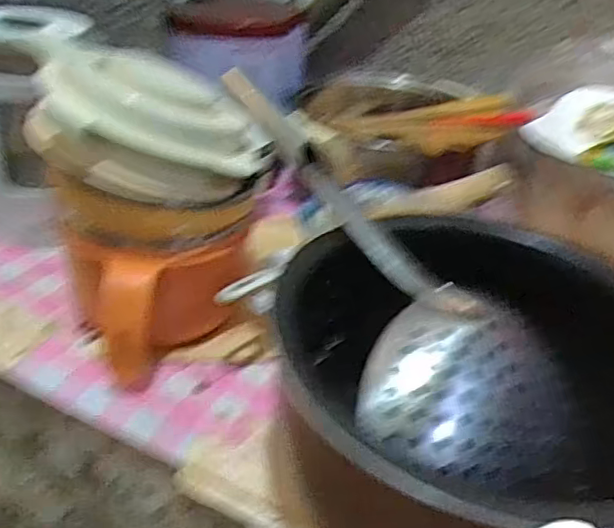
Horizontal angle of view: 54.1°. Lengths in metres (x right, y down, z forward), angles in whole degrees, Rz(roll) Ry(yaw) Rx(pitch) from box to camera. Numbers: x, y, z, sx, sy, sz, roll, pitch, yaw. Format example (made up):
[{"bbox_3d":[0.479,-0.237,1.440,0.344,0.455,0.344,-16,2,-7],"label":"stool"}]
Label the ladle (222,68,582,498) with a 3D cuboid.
[{"bbox_3d":[0.033,-0.009,0.343,0.099,0.032,0.300,-11,53,-27],"label":"ladle"}]

